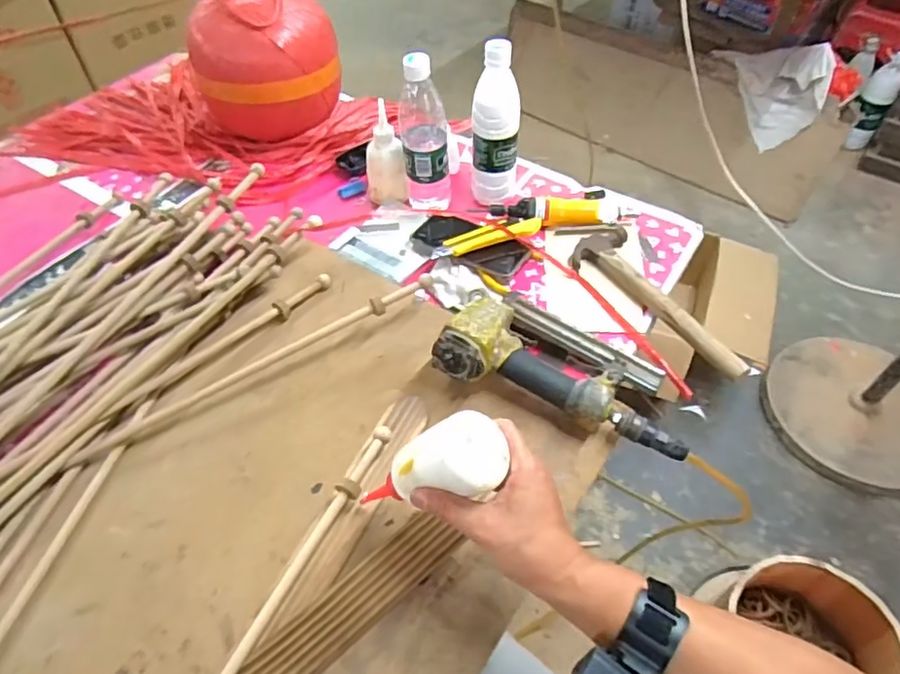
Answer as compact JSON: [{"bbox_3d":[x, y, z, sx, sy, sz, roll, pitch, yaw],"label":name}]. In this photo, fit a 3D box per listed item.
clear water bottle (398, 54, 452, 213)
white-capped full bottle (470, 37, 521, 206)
[{"bbox_3d":[-0.034,-0.277,0.813,0.065,0.221,0.071,-4,51,-3],"label":"clear water bottle"},{"bbox_3d":[0.063,-0.280,0.804,0.065,0.217,0.056,-4,51,-3],"label":"white-capped full bottle"}]

